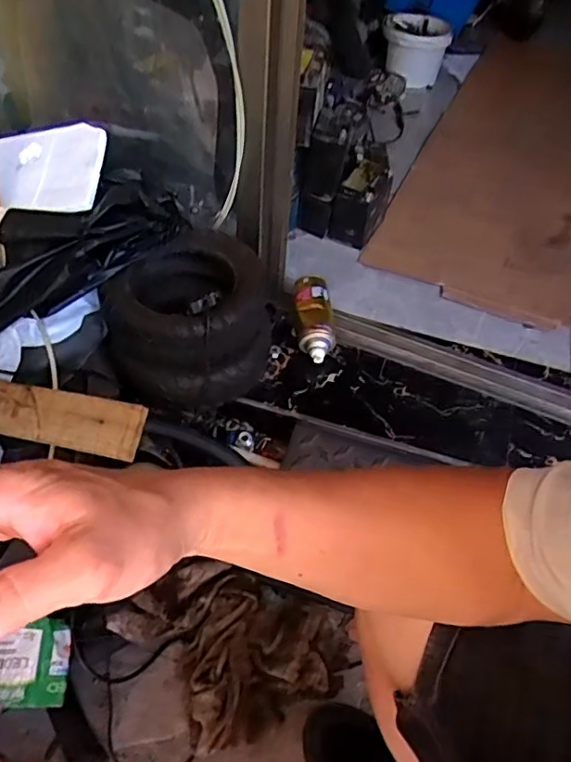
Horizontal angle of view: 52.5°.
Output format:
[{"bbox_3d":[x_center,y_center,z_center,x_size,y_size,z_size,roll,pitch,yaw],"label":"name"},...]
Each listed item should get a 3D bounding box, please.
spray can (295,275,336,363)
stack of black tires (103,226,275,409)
[{"bbox_3d":[0.052,-0.110,1.048,0.067,0.065,0.174,-1,49,-6],"label":"spray can"},{"bbox_3d":[-0.156,-0.105,0.973,0.249,0.170,0.275,17,50,10],"label":"stack of black tires"}]

